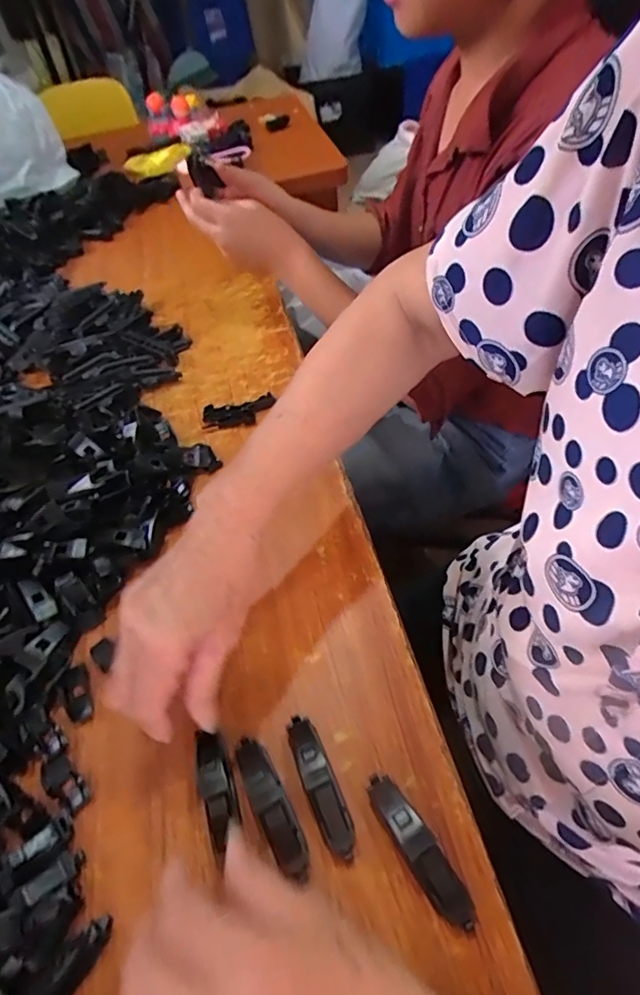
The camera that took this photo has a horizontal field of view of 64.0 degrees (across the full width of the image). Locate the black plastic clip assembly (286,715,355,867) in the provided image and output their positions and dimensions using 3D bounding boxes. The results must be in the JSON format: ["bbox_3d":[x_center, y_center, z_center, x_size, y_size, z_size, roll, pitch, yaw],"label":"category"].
[{"bbox_3d":[0.000,0.172,0.309,0.020,0.015,0.080,-21,52,-11],"label":"black plastic clip assembly"}]

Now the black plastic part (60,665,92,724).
[{"bbox_3d":[-0.171,0.136,0.358,0.014,0.014,0.040,-25,53,-14],"label":"black plastic part"}]

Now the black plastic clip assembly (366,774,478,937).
[{"bbox_3d":[0.055,0.193,0.282,0.020,0.019,0.082,-28,54,-16],"label":"black plastic clip assembly"}]

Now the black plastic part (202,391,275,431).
[{"bbox_3d":[-0.086,-0.088,0.533,0.072,0.011,0.030,-10,51,-2],"label":"black plastic part"}]

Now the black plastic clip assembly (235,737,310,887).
[{"bbox_3d":[-0.029,0.178,0.300,0.019,0.021,0.080,-25,53,-14],"label":"black plastic clip assembly"}]

